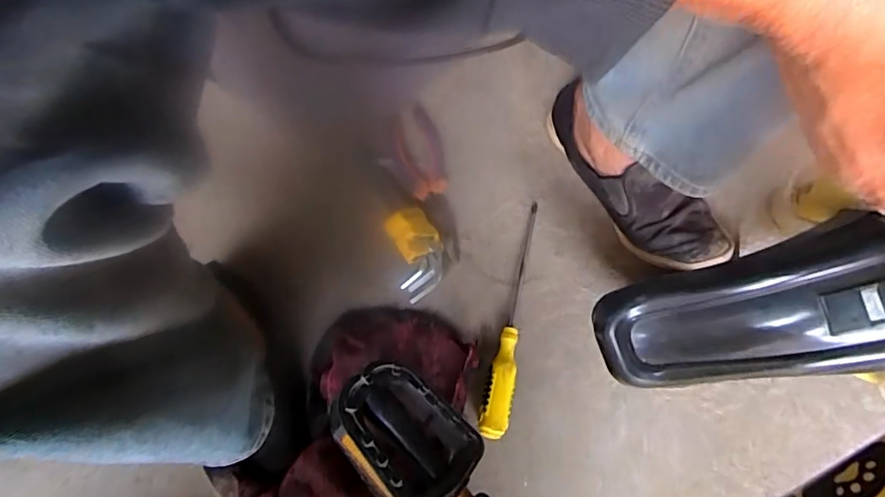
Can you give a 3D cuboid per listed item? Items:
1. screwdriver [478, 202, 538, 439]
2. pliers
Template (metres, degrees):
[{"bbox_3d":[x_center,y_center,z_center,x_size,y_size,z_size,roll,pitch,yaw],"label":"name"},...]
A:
[{"bbox_3d":[0.075,0.065,0.550,0.029,0.033,0.253,13,73,5],"label":"screwdriver"},{"bbox_3d":[-0.017,-0.075,0.611,0.053,0.013,0.193,-14,73,-4],"label":"pliers"}]

